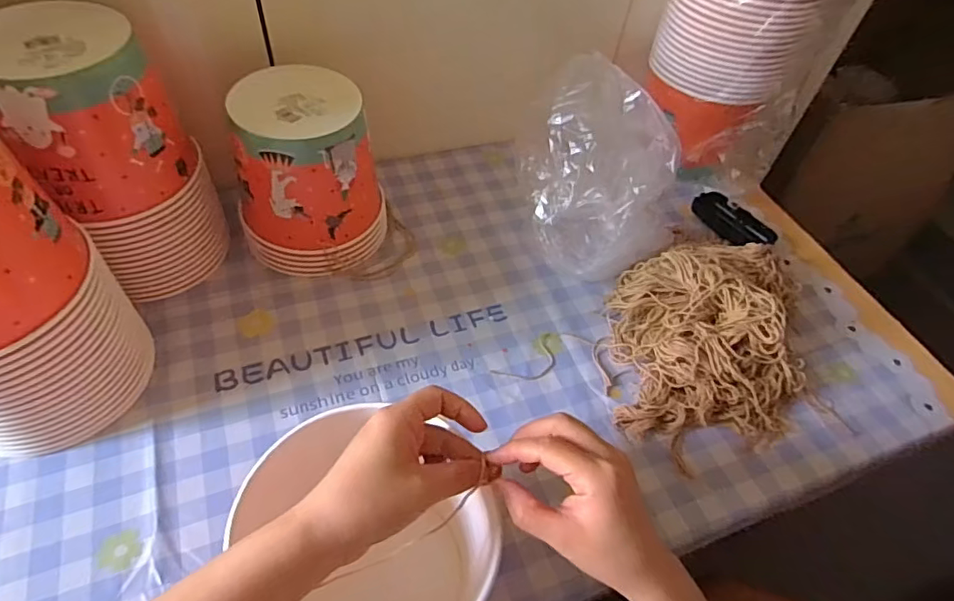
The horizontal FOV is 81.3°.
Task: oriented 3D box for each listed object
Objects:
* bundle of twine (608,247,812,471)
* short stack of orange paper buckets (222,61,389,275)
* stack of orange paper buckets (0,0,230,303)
[{"bbox_3d":[0.251,0.032,0.585,0.210,0.081,0.259,7,50,-1],"label":"bundle of twine"},{"bbox_3d":[-0.181,-0.134,0.612,0.142,0.174,0.141,8,50,0],"label":"short stack of orange paper buckets"},{"bbox_3d":[-0.348,-0.131,0.545,0.133,0.248,0.138,35,56,21],"label":"stack of orange paper buckets"}]

